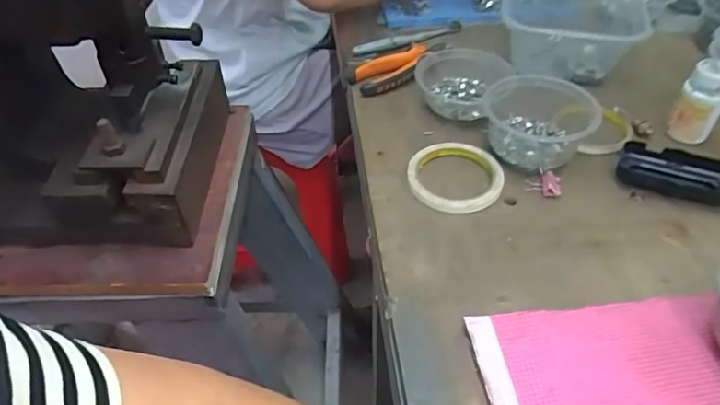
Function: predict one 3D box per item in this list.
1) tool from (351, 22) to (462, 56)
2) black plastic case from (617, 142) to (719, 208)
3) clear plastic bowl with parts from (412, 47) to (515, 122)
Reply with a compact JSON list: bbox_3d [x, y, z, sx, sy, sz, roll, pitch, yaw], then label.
[{"bbox_3d":[0.066,-0.234,0.739,0.178,0.022,0.021,-20,48,-18],"label":"tool"},{"bbox_3d":[0.322,-0.030,0.527,0.107,0.023,0.054,20,49,22],"label":"black plastic case"},{"bbox_3d":[0.119,-0.150,0.630,0.104,0.051,0.108,-2,44,2],"label":"clear plastic bowl with parts"}]

